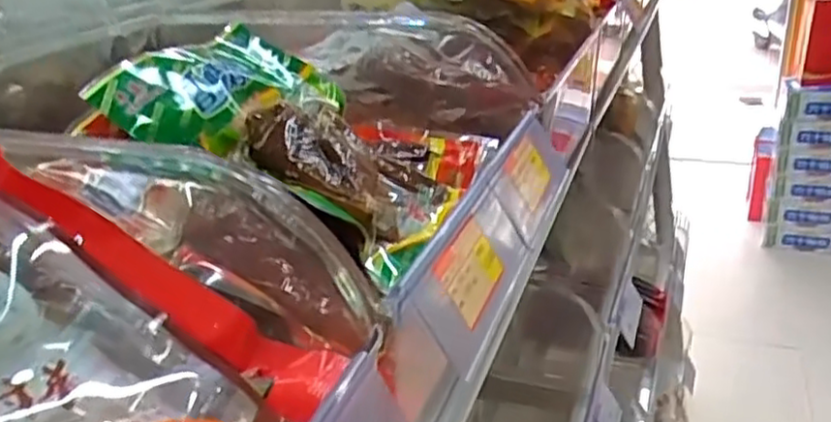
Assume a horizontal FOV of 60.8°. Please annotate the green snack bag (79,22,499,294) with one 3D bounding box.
[{"bbox_3d":[-0.061,-0.046,0.403,0.182,0.030,0.157,30,28,6],"label":"green snack bag"}]

